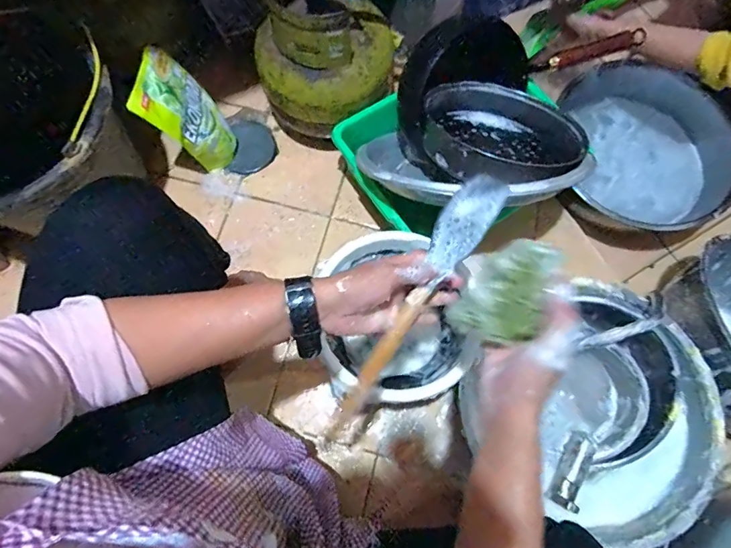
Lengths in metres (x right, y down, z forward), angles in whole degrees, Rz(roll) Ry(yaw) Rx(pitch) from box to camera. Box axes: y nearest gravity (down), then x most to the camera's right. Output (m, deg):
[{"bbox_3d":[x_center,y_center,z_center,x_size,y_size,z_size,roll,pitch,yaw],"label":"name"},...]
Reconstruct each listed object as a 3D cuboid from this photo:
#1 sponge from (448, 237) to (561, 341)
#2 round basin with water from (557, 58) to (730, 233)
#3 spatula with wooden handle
[{"bbox_3d":[0.122,0.018,0.364,0.066,0.011,0.101,42,107,28],"label":"sponge"},{"bbox_3d":[0.584,-0.268,0.912,0.356,0.110,0.381,0,73,-1],"label":"round basin with water"},{"bbox_3d":[0.046,0.030,0.418,0.044,0.015,0.292,33,89,9],"label":"spatula with wooden handle"}]

